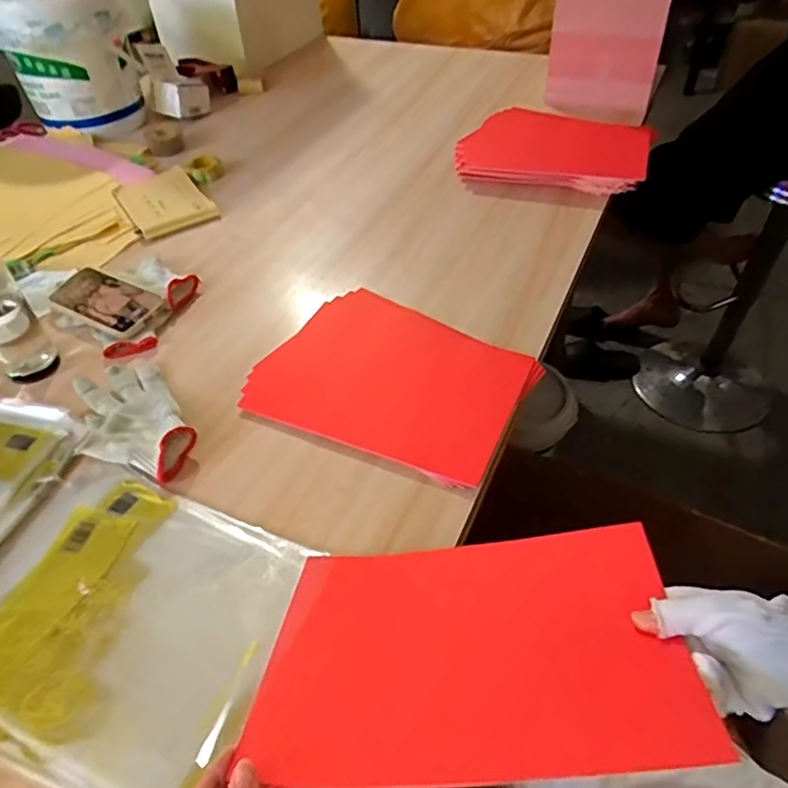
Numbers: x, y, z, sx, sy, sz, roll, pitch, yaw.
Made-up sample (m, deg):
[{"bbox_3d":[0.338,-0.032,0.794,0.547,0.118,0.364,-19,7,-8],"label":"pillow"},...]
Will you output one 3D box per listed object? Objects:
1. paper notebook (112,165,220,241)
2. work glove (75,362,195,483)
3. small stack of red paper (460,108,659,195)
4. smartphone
[{"bbox_3d":[-0.396,-0.332,1.039,0.129,0.018,0.199,-28,51,-22],"label":"paper notebook"},{"bbox_3d":[-0.296,0.027,0.675,0.101,0.032,0.191,-26,50,-20],"label":"work glove"},{"bbox_3d":[0.286,-0.443,1.082,0.324,0.052,0.252,14,49,16],"label":"small stack of red paper"},{"bbox_3d":[-0.397,-0.129,0.830,0.175,0.012,0.080,25,64,24],"label":"smartphone"}]

